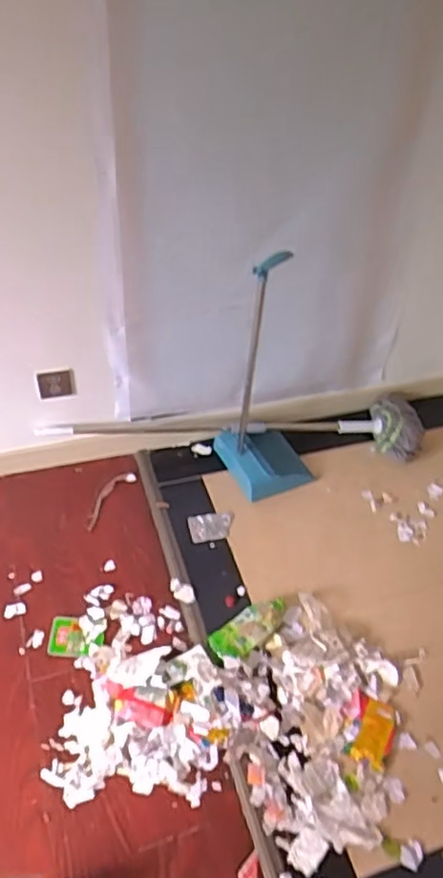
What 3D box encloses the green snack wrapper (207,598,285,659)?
[{"bbox_3d":[0.072,0.446,1.503,0.206,0.024,0.088,-27,54,-27],"label":"green snack wrapper"}]

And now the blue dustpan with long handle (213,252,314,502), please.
[{"bbox_3d":[0.128,-0.134,1.627,0.204,0.685,0.247,-25,53,-25],"label":"blue dustpan with long handle"}]

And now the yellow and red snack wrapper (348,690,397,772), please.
[{"bbox_3d":[0.331,0.632,1.365,0.089,0.014,0.139,17,47,11],"label":"yellow and red snack wrapper"}]

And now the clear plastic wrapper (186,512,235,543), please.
[{"bbox_3d":[-0.027,0.239,1.721,0.125,0.014,0.084,-4,47,-8],"label":"clear plastic wrapper"}]

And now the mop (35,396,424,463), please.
[{"bbox_3d":[0.051,-0.036,1.833,1.126,0.087,0.228,-4,47,-8],"label":"mop"}]

